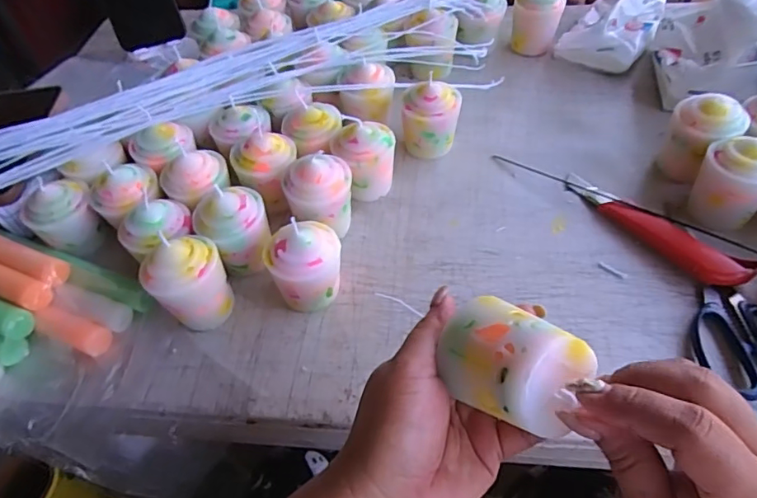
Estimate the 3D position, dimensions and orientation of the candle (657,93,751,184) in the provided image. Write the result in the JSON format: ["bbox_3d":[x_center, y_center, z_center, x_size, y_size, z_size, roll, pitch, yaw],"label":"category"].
[{"bbox_3d":[0.286,-0.098,0.464,0.056,0.073,0.054,-35,57,-20],"label":"candle"}]

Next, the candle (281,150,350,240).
[{"bbox_3d":[-0.049,-0.045,0.444,0.054,0.074,0.051,-2,52,3],"label":"candle"}]

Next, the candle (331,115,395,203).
[{"bbox_3d":[-0.009,-0.080,0.476,0.055,0.070,0.046,-27,55,-16],"label":"candle"}]

